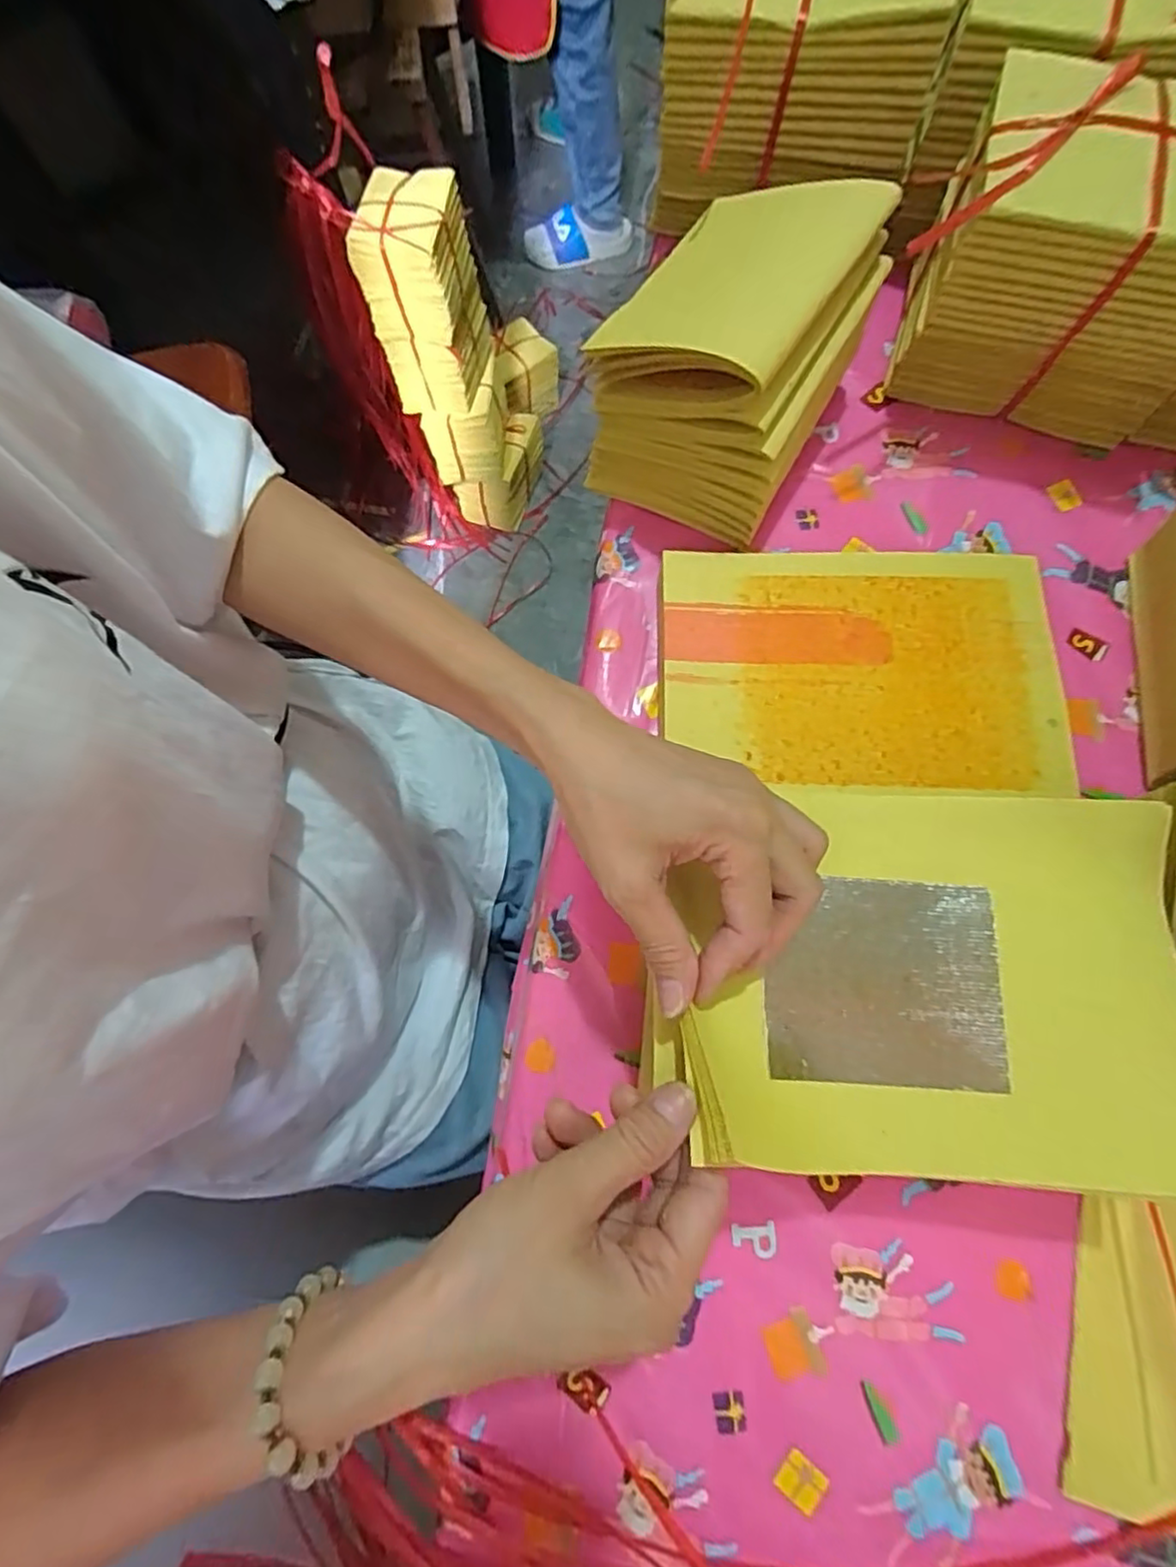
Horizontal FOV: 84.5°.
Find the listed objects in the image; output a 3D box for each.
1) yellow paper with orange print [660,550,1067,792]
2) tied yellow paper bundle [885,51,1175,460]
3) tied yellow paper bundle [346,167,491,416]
[{"bbox_3d":[0.158,-0.067,0.392,0.226,0.024,0.145,2,75,1],"label":"yellow paper with orange print"},{"bbox_3d":[0.298,-0.315,0.398,0.173,0.136,0.117,15,76,5],"label":"tied yellow paper bundle"},{"bbox_3d":[-0.242,-0.736,0.988,0.129,0.261,0.160,14,76,5],"label":"tied yellow paper bundle"}]

